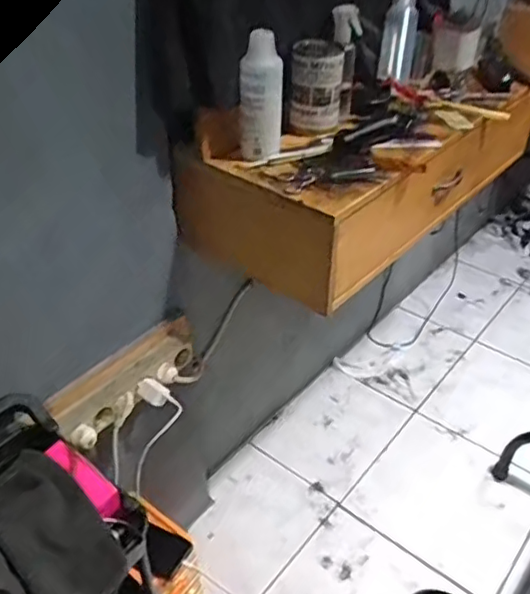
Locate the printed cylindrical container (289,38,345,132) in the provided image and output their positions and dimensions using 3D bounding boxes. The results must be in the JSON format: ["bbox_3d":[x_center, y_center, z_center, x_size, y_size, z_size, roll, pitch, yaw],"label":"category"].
[{"bbox_3d":[0.085,-0.350,1.001,0.085,0.121,0.076,2,40,5],"label":"printed cylindrical container"}]

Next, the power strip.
[{"bbox_3d":[-0.224,0.126,1.006,0.043,0.085,0.288,26,45,29],"label":"power strip"}]

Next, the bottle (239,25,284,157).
[{"bbox_3d":[-0.007,-0.306,0.922,0.065,0.166,0.068,-2,38,-2],"label":"bottle"}]

